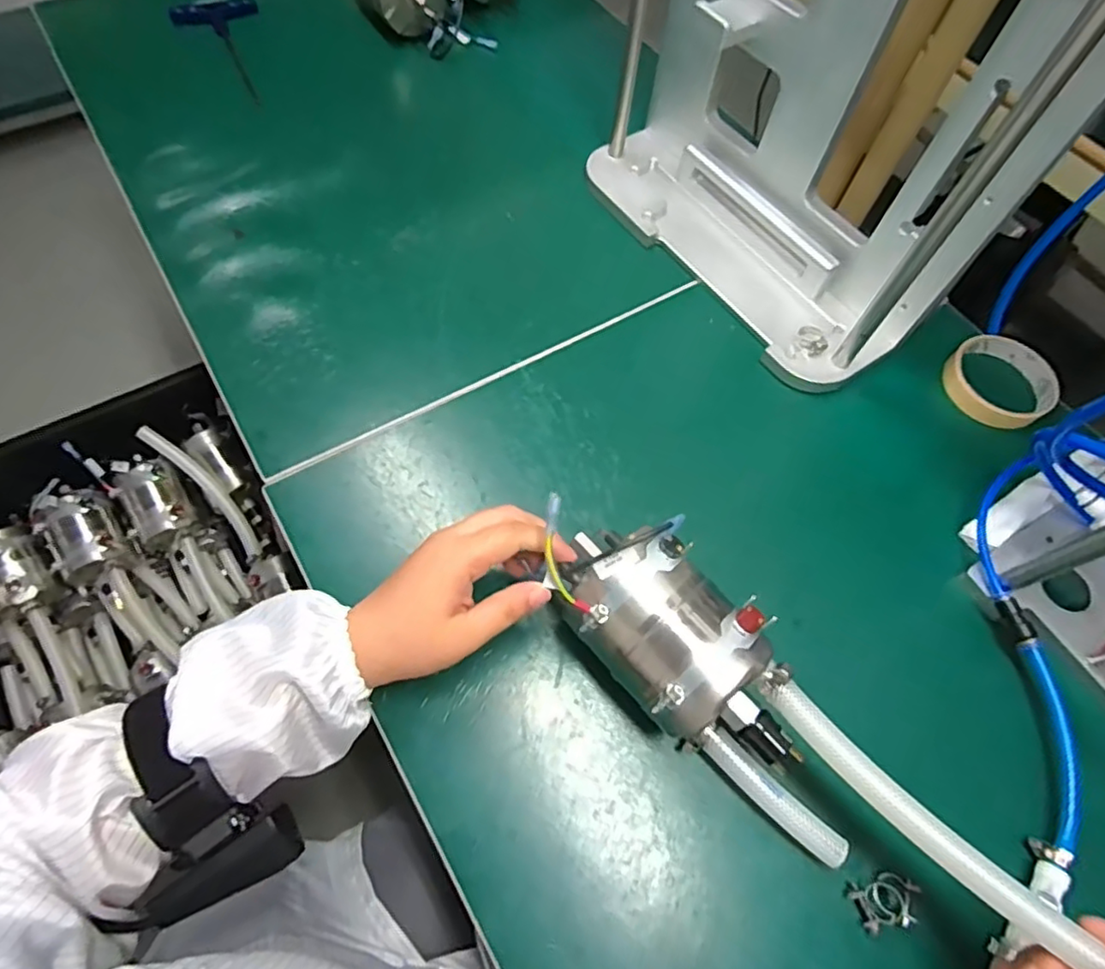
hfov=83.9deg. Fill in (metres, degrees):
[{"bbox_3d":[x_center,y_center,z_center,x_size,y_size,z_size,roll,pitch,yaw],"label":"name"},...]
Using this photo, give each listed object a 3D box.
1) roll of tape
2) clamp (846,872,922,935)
[{"bbox_3d":[0.383,-0.088,0.526,0.091,0.016,0.085,2,63,-3],"label":"roll of tape"},{"bbox_3d":[0.192,0.239,0.352,0.037,0.007,0.025,-11,64,-9],"label":"clamp"}]

